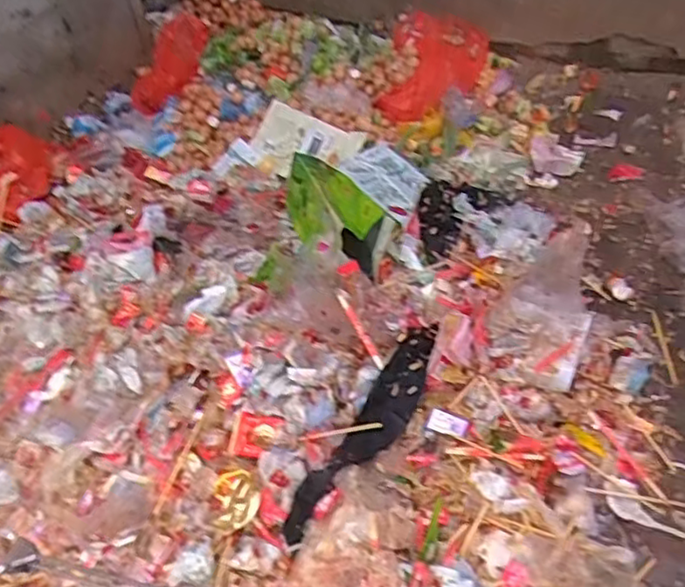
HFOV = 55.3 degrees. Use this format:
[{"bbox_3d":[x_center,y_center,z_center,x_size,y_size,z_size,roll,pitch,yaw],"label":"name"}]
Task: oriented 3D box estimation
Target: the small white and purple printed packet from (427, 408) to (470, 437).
[{"bbox_3d":[0.225,0.274,1.385,0.089,0.005,0.046,20,67,-8],"label":"small white and purple printed packet"}]

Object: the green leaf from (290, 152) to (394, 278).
[{"bbox_3d":[-0.025,-0.205,1.688,0.211,0.151,0.363,-26,50,-16],"label":"green leaf"}]

